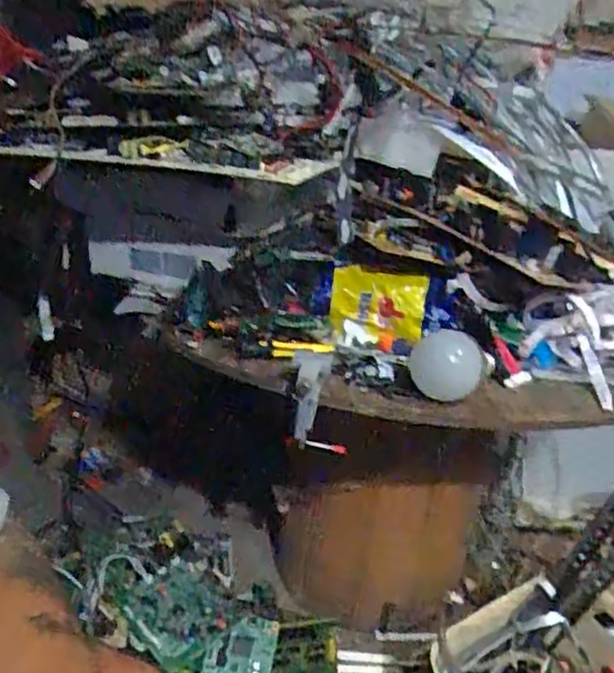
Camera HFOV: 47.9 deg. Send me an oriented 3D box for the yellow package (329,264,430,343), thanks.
[{"bbox_3d":[0.074,-0.035,0.733,0.098,0.063,0.029,6,20,4],"label":"yellow package"}]

